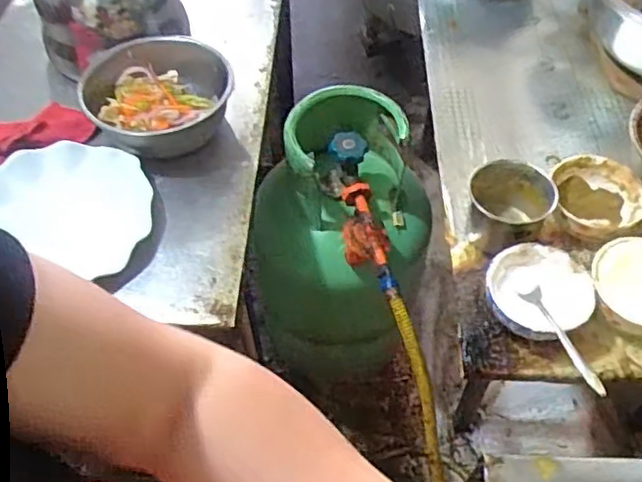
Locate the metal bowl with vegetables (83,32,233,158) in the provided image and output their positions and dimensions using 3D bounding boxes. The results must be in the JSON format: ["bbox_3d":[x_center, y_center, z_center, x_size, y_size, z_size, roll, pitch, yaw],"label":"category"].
[{"bbox_3d":[-0.220,-0.188,0.863,0.192,0.086,0.180,0,55,1],"label":"metal bowl with vegetables"}]

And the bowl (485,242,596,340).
[{"bbox_3d":[0.236,0.064,0.701,0.105,0.056,0.107,0,55,1],"label":"bowl"}]

